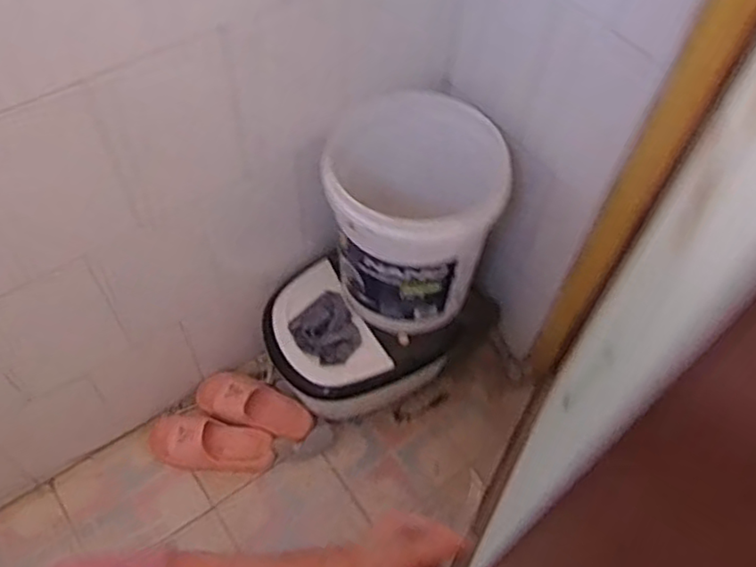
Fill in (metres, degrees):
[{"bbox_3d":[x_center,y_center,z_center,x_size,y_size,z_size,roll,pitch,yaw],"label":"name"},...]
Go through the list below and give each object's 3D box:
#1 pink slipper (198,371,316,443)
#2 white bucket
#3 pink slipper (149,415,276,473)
[{"bbox_3d":[-0.289,0.289,1.569,0.275,0.066,0.125,25,59,13],"label":"pink slipper"},{"bbox_3d":[0.061,-0.111,1.303,0.313,0.384,0.298,1,57,-2],"label":"white bucket"},{"bbox_3d":[-0.379,0.370,1.527,0.280,0.063,0.106,9,57,3],"label":"pink slipper"}]

